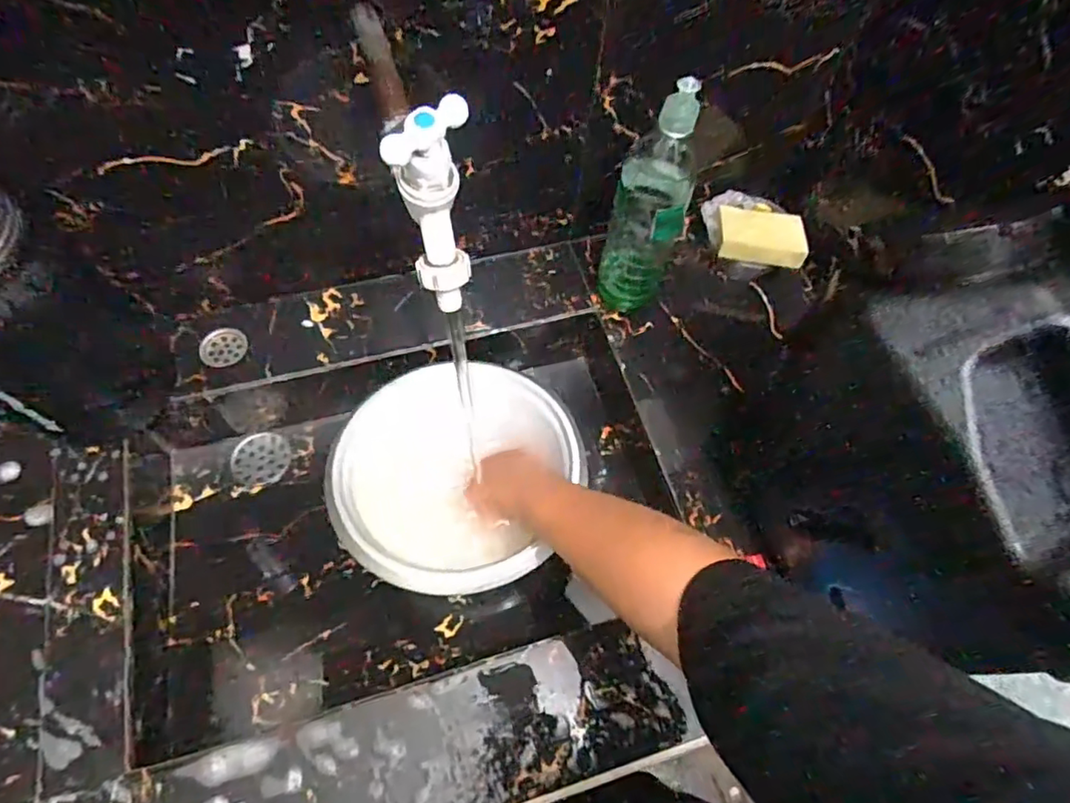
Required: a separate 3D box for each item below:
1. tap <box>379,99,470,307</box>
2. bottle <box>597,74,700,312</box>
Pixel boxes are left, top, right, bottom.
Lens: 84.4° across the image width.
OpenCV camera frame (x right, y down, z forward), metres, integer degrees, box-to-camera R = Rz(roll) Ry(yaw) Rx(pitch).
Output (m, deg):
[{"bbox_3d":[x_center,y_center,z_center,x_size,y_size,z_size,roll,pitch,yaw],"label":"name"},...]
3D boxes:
[{"bbox_3d":[-0.060,-0.104,0.330,0.048,0.114,0.045,-3,64,-6],"label":"tap"},{"bbox_3d":[0.124,-0.202,0.619,0.081,0.256,0.076,14,63,3],"label":"bottle"}]

